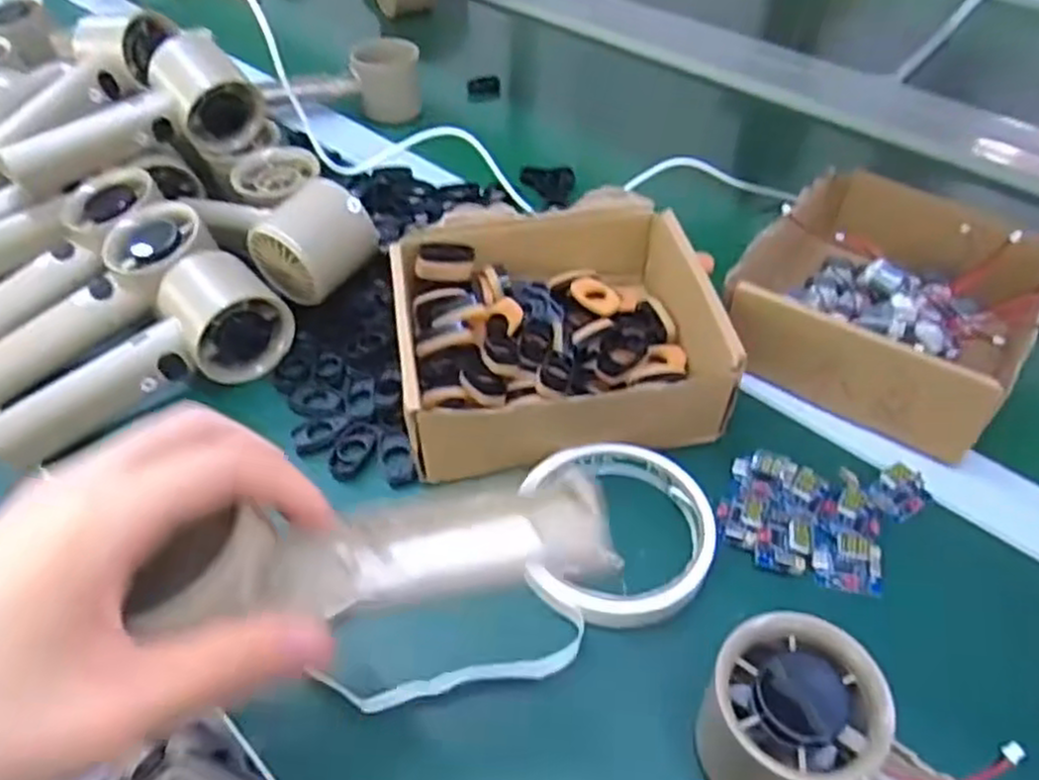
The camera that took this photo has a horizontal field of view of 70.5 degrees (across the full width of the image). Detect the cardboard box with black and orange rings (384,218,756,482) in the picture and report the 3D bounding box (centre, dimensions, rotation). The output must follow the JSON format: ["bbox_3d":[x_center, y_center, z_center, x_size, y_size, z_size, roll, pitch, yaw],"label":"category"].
[{"bbox_3d":[0.022,-0.034,0.408,0.174,0.051,0.152,-8,47,-8],"label":"cardboard box with black and orange rings"}]

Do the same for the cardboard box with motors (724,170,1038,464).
[{"bbox_3d":[0.213,-0.056,0.432,0.139,0.056,0.169,27,53,24],"label":"cardboard box with motors"}]

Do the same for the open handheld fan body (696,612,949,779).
[{"bbox_3d":[0.139,0.140,0.246,0.155,0.051,0.053,25,52,22],"label":"open handheld fan body"}]

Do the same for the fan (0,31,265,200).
[{"bbox_3d":[-0.250,-0.171,0.488,0.053,0.067,0.159,32,55,27],"label":"fan"}]

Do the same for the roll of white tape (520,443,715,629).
[{"bbox_3d":[0.046,0.063,0.345,0.085,0.012,0.093,0,47,0],"label":"roll of white tape"}]

